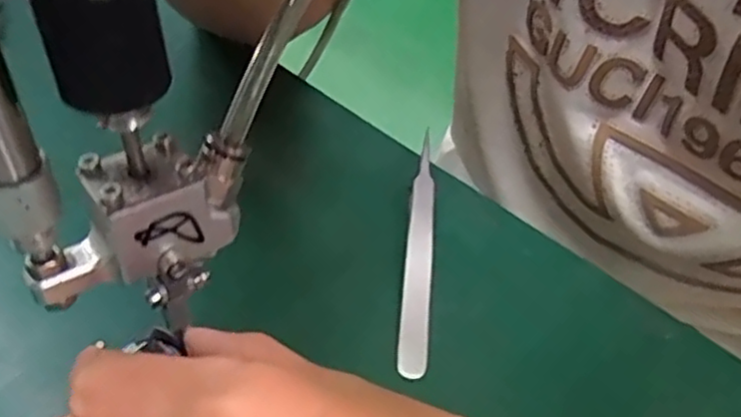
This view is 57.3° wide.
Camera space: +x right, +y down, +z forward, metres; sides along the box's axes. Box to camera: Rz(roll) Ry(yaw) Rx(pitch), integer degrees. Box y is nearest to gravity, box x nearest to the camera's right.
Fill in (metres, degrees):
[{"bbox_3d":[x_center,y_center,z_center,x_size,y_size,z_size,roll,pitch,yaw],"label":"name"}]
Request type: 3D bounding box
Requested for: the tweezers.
[{"bbox_3d":[0.018,0.013,0.246,0.010,0.008,0.105,5,44,2],"label":"tweezers"}]

